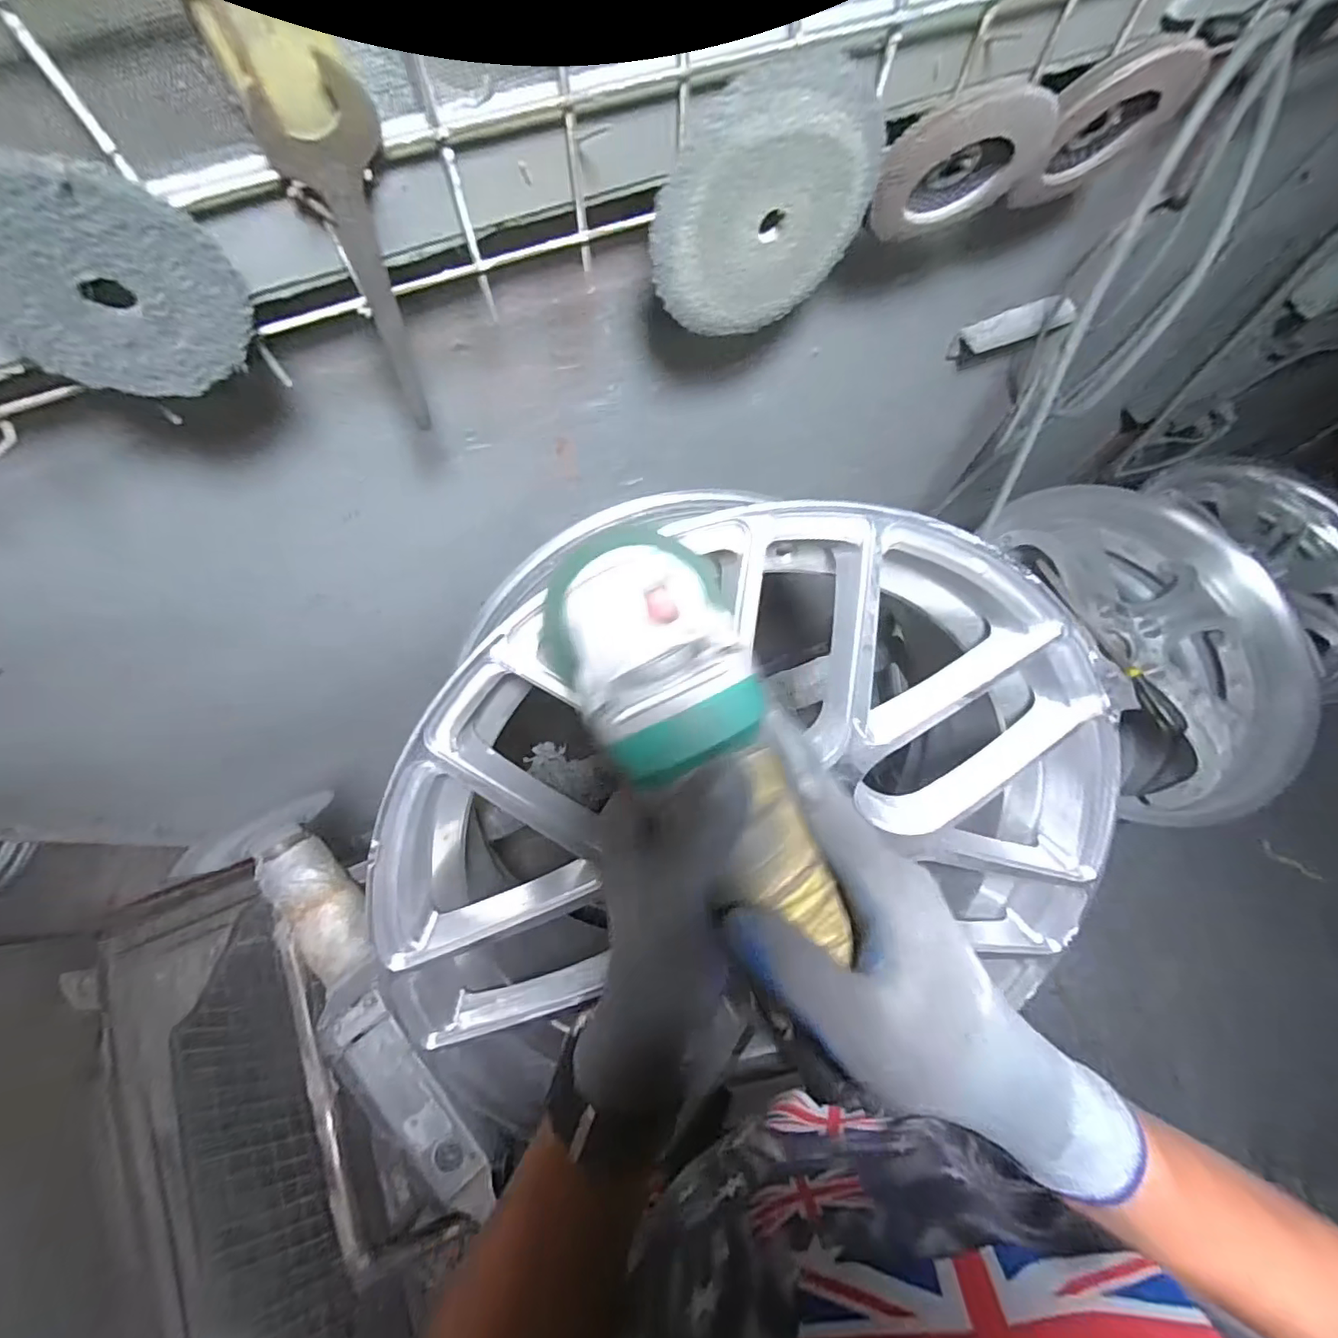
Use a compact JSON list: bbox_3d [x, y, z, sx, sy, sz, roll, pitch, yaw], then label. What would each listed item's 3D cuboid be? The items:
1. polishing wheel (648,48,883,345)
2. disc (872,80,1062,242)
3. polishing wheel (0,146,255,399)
[{"bbox_3d":[0.052,-0.240,0.304,0.126,0.121,0.009,-19,72,-8],"label":"polishing wheel"},{"bbox_3d":[0.161,-0.278,0.319,0.091,0.090,0.012,-15,89,33],"label":"disc"},{"bbox_3d":[-0.210,-0.142,0.217,0.081,0.082,0.012,-31,74,-12],"label":"polishing wheel"}]

